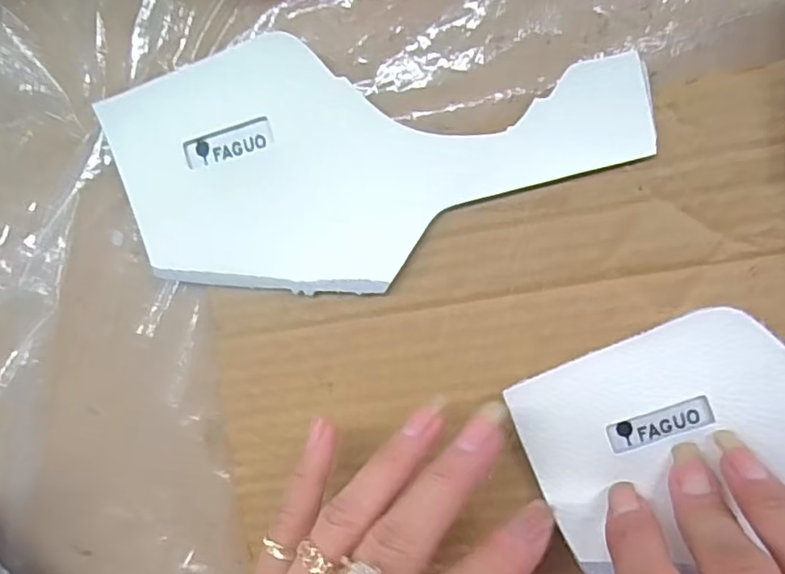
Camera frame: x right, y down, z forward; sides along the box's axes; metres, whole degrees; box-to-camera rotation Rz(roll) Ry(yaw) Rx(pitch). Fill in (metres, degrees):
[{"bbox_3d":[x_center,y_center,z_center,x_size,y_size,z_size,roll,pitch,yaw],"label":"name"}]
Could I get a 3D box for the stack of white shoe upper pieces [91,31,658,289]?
[{"bbox_3d":[-0.010,-0.043,0.215,0.192,0.010,0.088,-1,91,9],"label":"stack of white shoe upper pieces"}]

